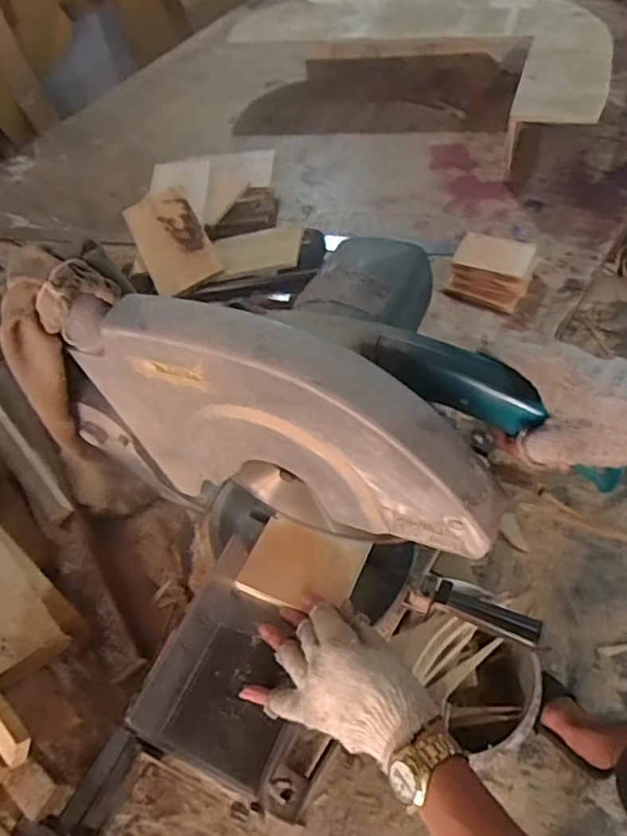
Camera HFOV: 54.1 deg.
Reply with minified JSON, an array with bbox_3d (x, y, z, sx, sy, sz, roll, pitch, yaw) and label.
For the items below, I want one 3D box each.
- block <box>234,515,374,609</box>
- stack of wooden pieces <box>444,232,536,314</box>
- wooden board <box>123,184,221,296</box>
[{"bbox_3d":[-0.010,0.142,0.597,0.106,0.023,0.081,16,57,17],"label":"block"},{"bbox_3d":[0.266,-0.221,0.908,0.113,0.042,0.113,21,58,20],"label":"stack of wooden pieces"},{"bbox_3d":[-0.230,-0.290,0.984,0.108,0.014,0.244,-31,62,4],"label":"wooden board"}]

